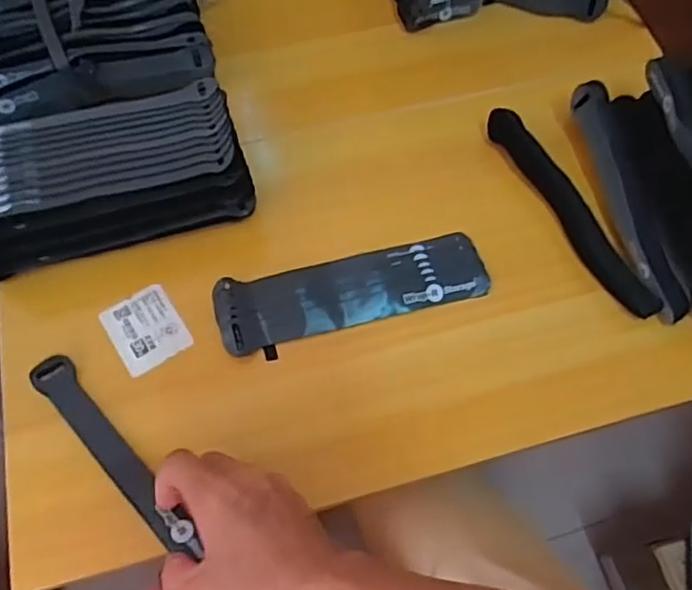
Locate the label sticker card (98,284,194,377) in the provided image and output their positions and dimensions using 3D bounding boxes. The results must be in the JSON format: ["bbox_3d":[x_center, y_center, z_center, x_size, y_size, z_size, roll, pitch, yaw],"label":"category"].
[{"bbox_3d":[-0.144,0.025,0.455,0.049,0.004,0.058,-31,70,-14],"label":"label sticker card"}]

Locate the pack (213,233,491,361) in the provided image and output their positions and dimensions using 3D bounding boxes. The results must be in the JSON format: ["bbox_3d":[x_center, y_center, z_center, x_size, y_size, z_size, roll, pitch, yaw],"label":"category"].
[{"bbox_3d":[0.006,-0.005,0.461,0.197,0.017,0.056,-13,67,-8],"label":"pack"}]

